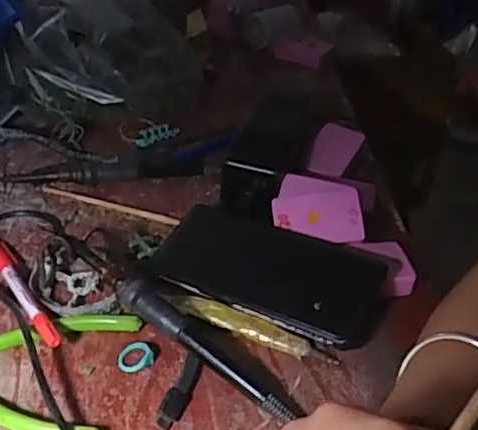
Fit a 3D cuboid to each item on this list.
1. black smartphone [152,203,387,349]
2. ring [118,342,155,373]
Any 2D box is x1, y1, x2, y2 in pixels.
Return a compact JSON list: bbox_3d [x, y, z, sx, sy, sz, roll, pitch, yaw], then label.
[{"bbox_3d":[0.021,0.039,0.454,0.165,0.017,0.092,19,38,20],"label":"black smartphone"},{"bbox_3d":[-0.067,0.091,0.389,0.022,0.009,0.021,3,36,-2],"label":"ring"}]

